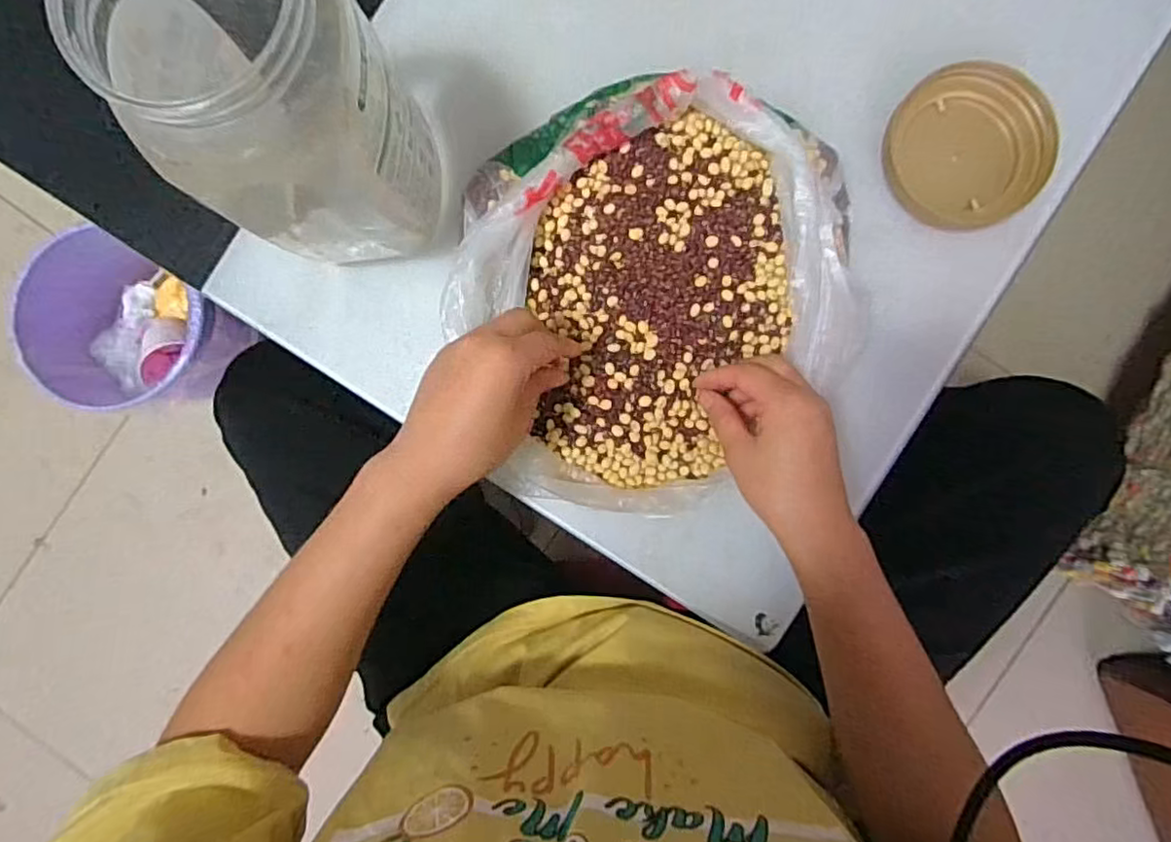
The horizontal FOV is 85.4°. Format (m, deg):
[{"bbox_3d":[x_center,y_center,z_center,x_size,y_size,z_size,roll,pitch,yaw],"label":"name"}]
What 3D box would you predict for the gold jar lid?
[{"bbox_3d":[0.273,-0.194,0.452,0.108,0.025,0.105,0,90,3],"label":"gold jar lid"}]

